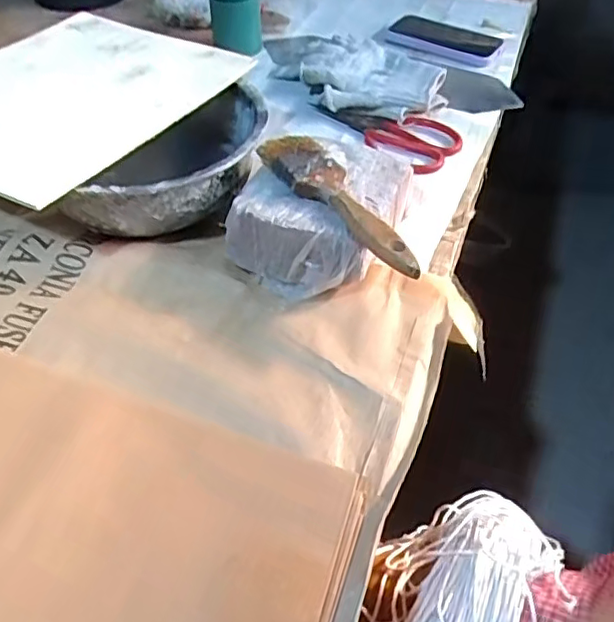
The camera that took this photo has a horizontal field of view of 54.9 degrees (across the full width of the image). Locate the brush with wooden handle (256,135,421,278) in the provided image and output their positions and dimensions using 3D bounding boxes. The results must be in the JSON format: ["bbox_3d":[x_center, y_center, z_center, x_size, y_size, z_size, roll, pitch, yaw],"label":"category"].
[{"bbox_3d":[0.028,-0.086,0.440,0.041,0.021,0.172,-31,55,-25],"label":"brush with wooden handle"}]

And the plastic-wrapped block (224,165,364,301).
[{"bbox_3d":[-0.009,-0.051,0.461,0.113,0.061,0.056,29,53,25],"label":"plastic-wrapped block"}]

